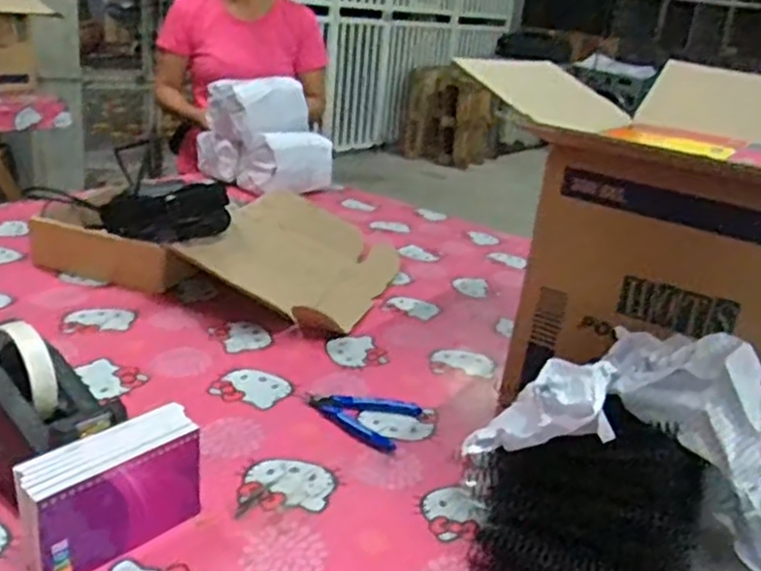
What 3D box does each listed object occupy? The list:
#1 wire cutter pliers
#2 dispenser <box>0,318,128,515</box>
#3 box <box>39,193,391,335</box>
[{"bbox_3d":[-0.025,0.130,0.758,0.114,0.009,0.092,15,24,17],"label":"wire cutter pliers"},{"bbox_3d":[-0.293,0.103,0.611,0.192,0.127,0.080,25,28,35],"label":"dispenser"},{"bbox_3d":[-0.211,-0.067,1.108,0.449,0.069,0.360,13,23,13],"label":"box"}]

